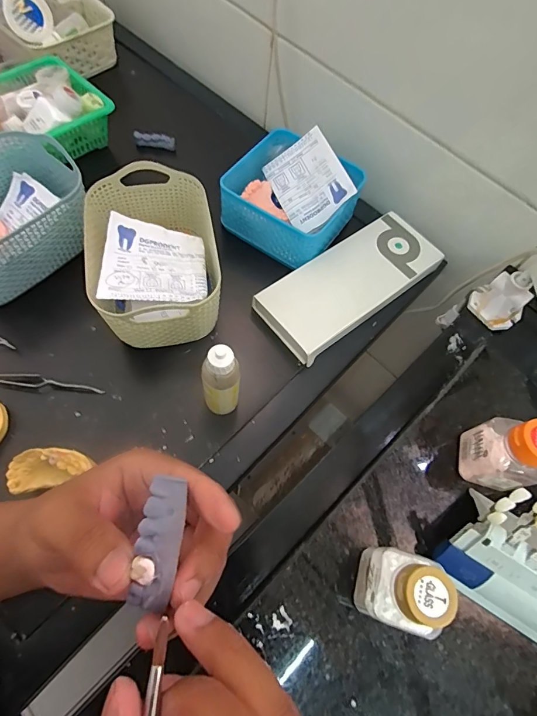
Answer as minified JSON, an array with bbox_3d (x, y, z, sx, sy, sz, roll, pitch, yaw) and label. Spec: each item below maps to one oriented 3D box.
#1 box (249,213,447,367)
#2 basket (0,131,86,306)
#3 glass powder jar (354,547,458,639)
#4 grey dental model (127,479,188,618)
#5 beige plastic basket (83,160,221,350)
[{"bbox_3d":[0.094,-0.087,0.449,0.212,0.021,0.090,-36,72,-17],"label":"box"},{"bbox_3d":[-0.271,-0.141,0.411,0.123,0.083,0.166,37,69,13],"label":"basket"},{"bbox_3d":[0.079,0.141,0.242,0.036,0.070,0.039,17,64,2],"label":"glass powder jar"},{"bbox_3d":[-0.044,0.075,0.161,0.017,0.008,0.048,5,73,-1],"label":"grey dental model"},{"bbox_3d":[-0.113,-0.098,0.403,0.116,0.085,0.170,-9,67,-7],"label":"beige plastic basket"}]

